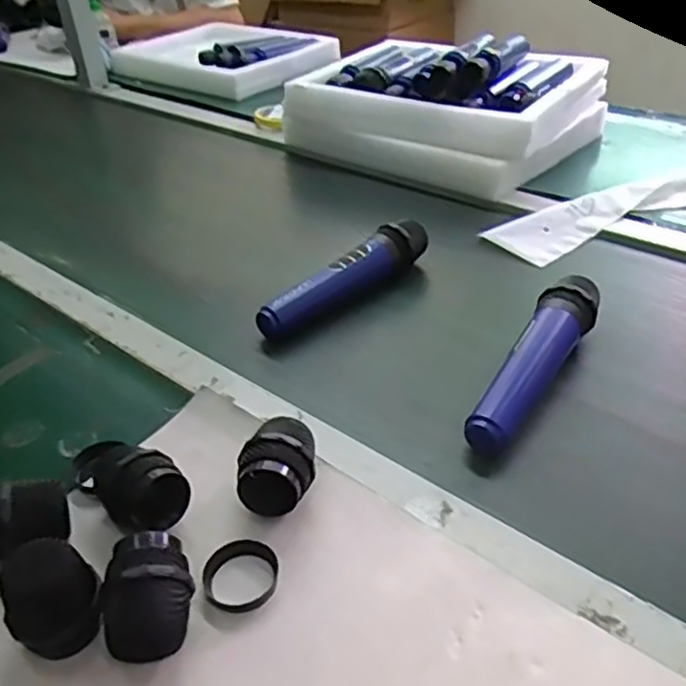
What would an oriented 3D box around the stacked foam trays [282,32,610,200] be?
[{"bbox_3d":[0.141,-0.328,0.942,0.349,0.120,0.315,21,43,31],"label":"stacked foam trays"}]

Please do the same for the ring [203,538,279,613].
[{"bbox_3d":[-0.062,0.134,0.410,0.043,0.014,0.047,-5,37,3],"label":"ring"}]

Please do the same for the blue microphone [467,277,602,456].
[{"bbox_3d":[0.153,0.016,0.538,0.047,0.047,0.200,18,43,29],"label":"blue microphone"}]

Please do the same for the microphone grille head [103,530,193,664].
[{"bbox_3d":[-0.107,0.140,0.381,0.049,0.050,0.055,-18,38,-14],"label":"microphone grille head"}]

